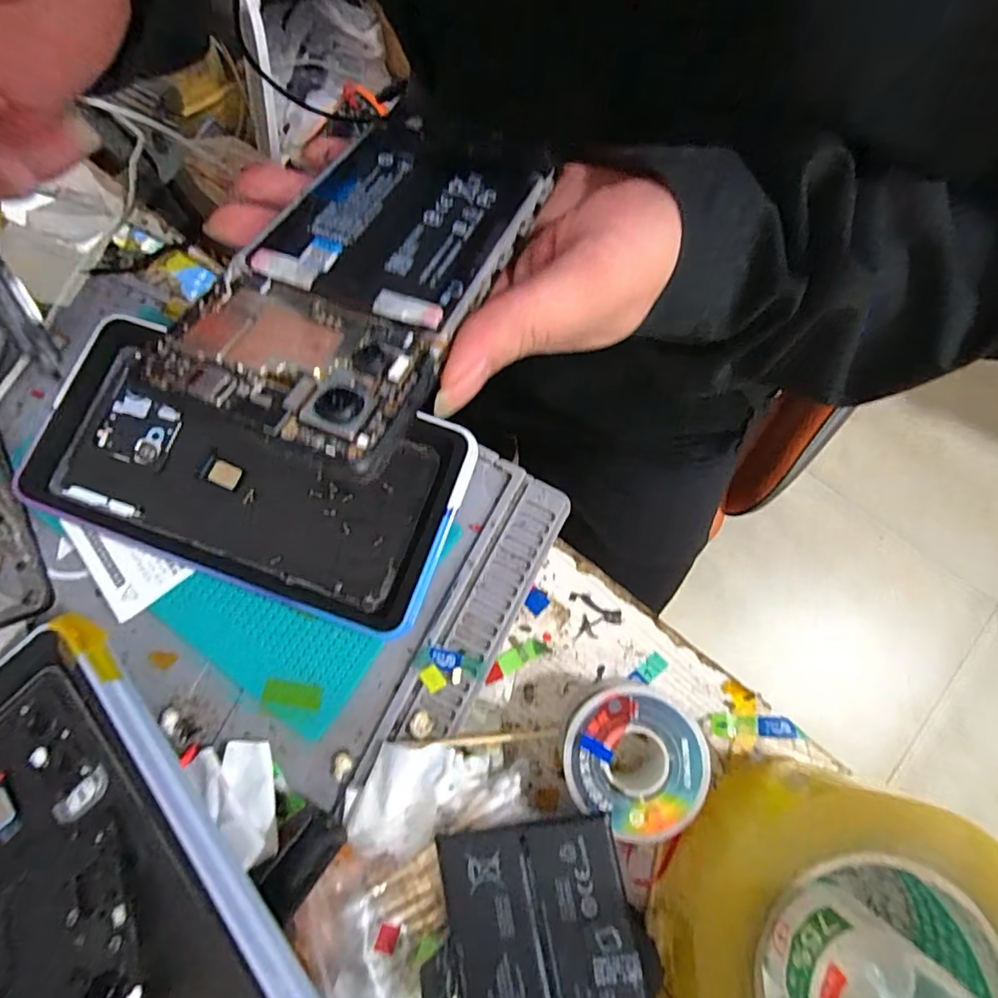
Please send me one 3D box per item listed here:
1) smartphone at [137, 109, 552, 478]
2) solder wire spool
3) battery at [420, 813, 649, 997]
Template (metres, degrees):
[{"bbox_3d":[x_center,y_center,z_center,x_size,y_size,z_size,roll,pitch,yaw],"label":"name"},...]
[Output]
[{"bbox_3d":[-0.038,-0.079,0.177,0.071,0.004,0.145,21,62,6],"label":"smartphone"},{"bbox_3d":[0.052,0.103,0.224,0.051,0.032,0.055,0,77,2],"label":"solder wire spool"},{"bbox_3d":[0.012,0.163,0.193,0.074,0.006,0.088,-13,78,9],"label":"battery"}]

